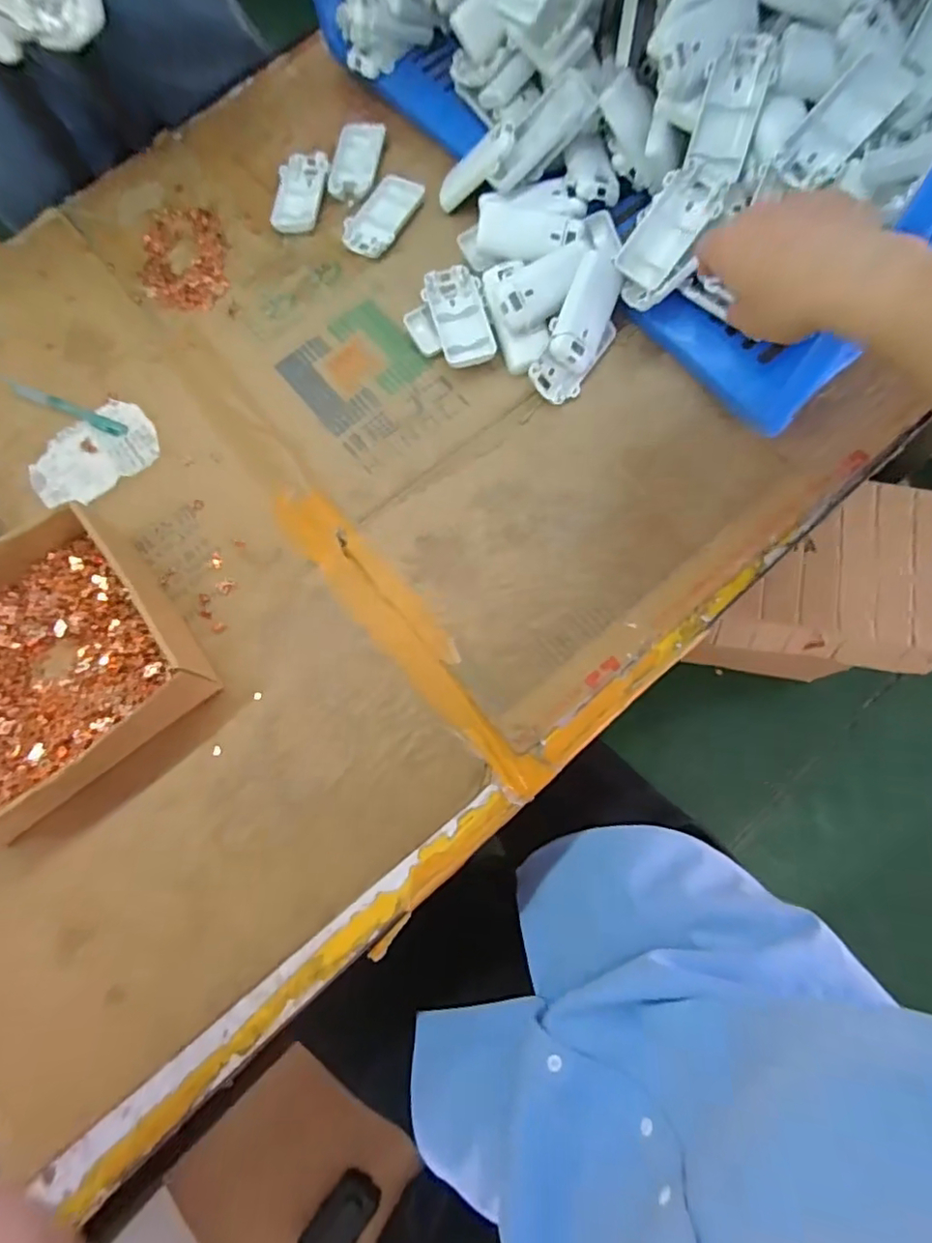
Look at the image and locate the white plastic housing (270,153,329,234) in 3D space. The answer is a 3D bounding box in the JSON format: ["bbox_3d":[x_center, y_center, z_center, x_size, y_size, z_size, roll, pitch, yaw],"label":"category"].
[{"bbox_3d":[-0.169,-0.438,0.620,0.050,0.009,0.096,2,75,5],"label":"white plastic housing"}]

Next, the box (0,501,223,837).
[{"bbox_3d":[-0.334,0.040,0.471,0.210,0.066,0.204,-34,75,-5],"label":"box"}]

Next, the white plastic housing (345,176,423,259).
[{"bbox_3d":[-0.083,-0.402,0.599,0.048,0.010,0.093,31,80,12],"label":"white plastic housing"}]

